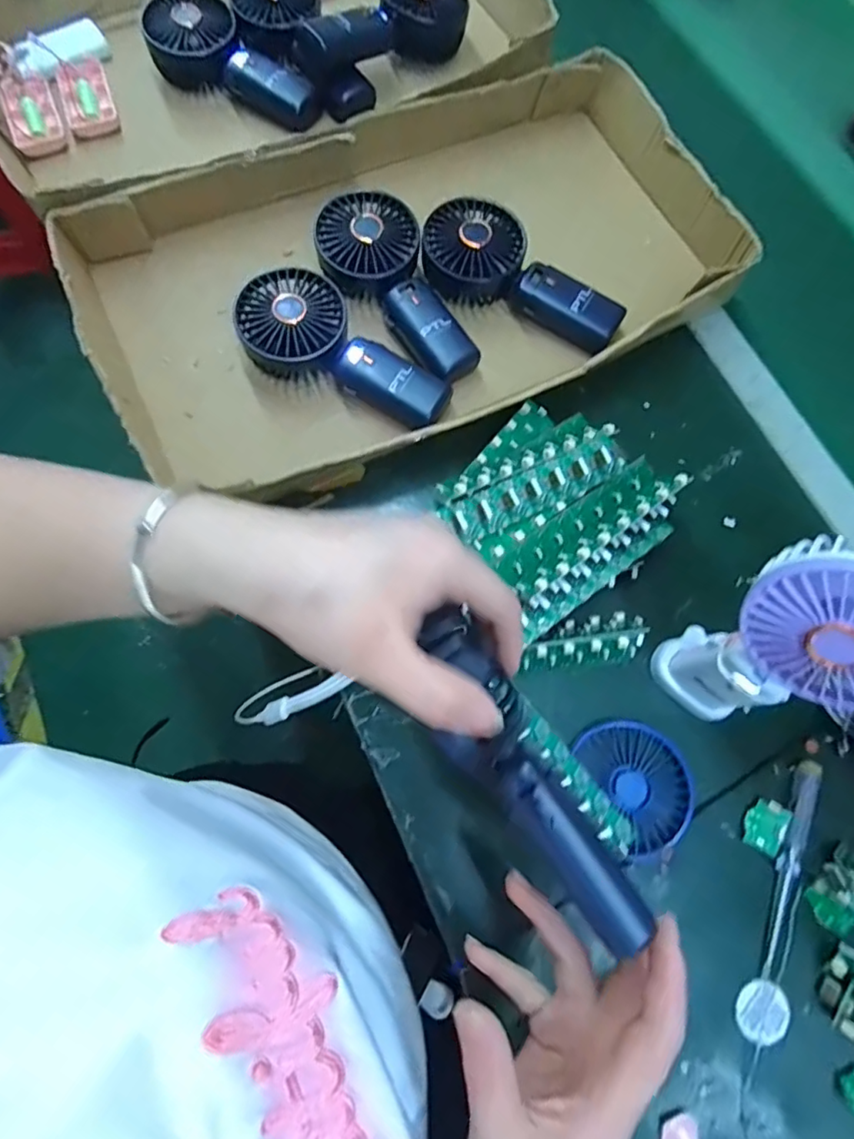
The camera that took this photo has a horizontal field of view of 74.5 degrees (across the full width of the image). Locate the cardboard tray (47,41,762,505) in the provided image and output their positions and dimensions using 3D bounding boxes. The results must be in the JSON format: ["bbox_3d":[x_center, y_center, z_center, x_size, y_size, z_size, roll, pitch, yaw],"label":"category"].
[{"bbox_3d":[-0.007,-0.252,0.489,0.523,0.098,0.299,-26,76,-9],"label":"cardboard tray"}]

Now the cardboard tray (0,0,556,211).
[{"bbox_3d":[-0.163,-0.519,0.553,0.523,0.067,0.339,-25,76,-9],"label":"cardboard tray"}]

